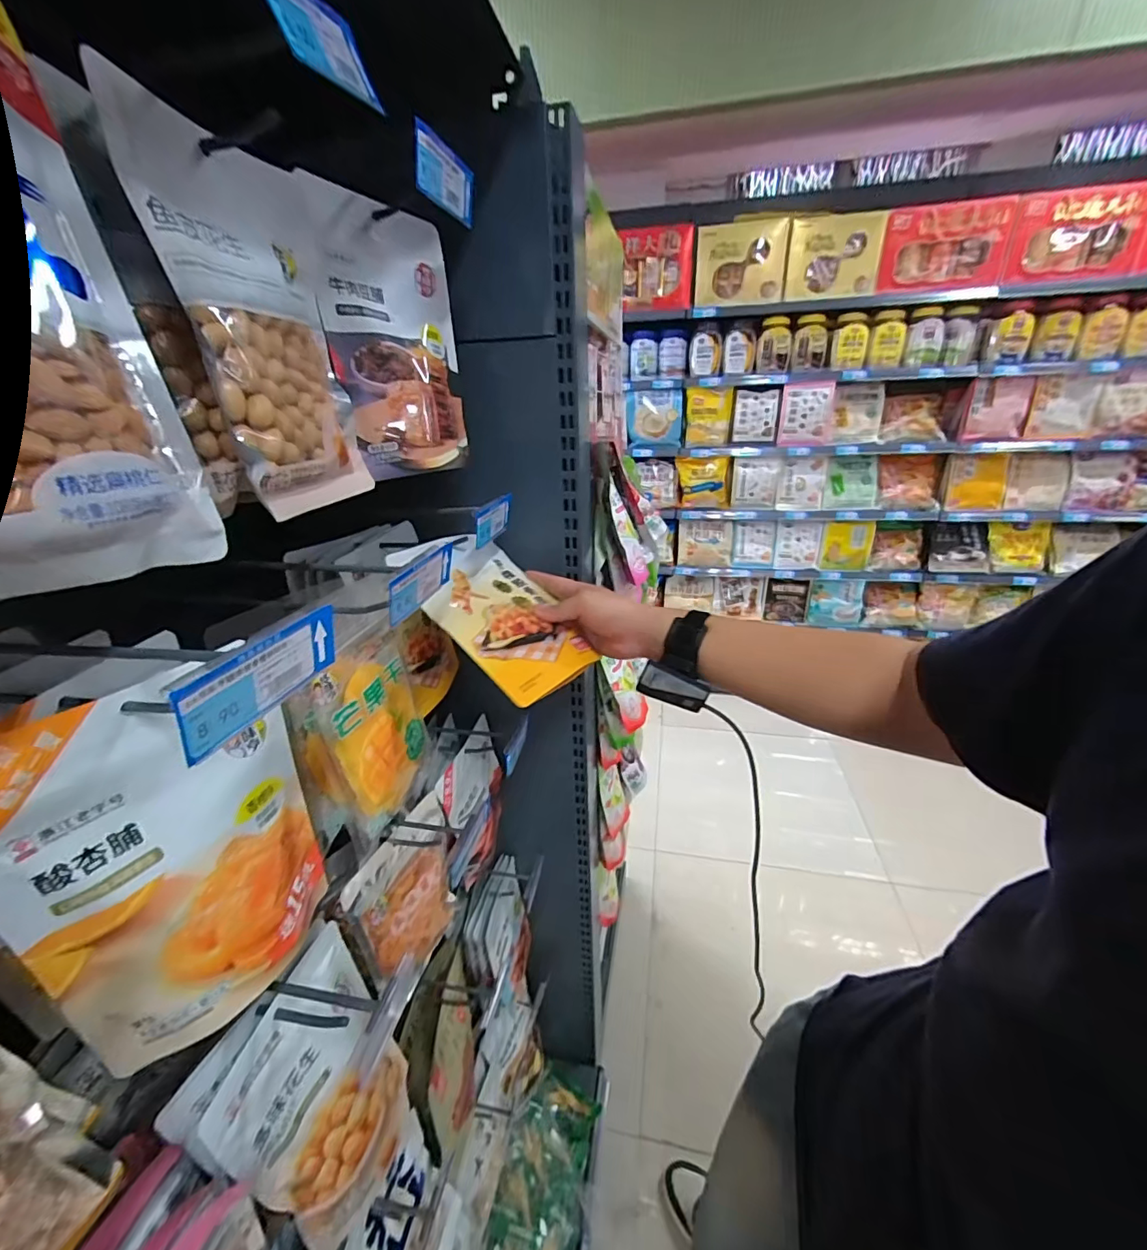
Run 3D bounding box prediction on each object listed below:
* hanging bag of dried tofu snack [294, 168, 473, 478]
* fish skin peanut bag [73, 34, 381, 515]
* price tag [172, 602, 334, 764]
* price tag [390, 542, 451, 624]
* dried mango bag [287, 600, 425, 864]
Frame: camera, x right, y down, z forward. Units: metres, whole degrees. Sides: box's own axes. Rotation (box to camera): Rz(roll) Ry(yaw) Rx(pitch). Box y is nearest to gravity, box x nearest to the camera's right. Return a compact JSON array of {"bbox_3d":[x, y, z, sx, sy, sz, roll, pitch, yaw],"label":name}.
[{"bbox_3d":[-0.156,-0.266,0.466,0.043,0.217,0.157,14,29,29],"label":"hanging bag of dried tofu snack"},{"bbox_3d":[-0.205,-0.198,0.341,0.044,0.214,0.154,-2,25,-3],"label":"fish skin peanut bag"},{"bbox_3d":[-0.156,0.025,0.251,0.004,0.038,0.097,11,26,9],"label":"price tag"},{"bbox_3d":[-0.122,-0.037,0.402,0.009,0.037,0.095,6,26,14],"label":"price tag"},{"bbox_3d":[-0.194,0.090,0.464,0.051,0.184,0.138,8,26,18],"label":"dried mango bag"}]

